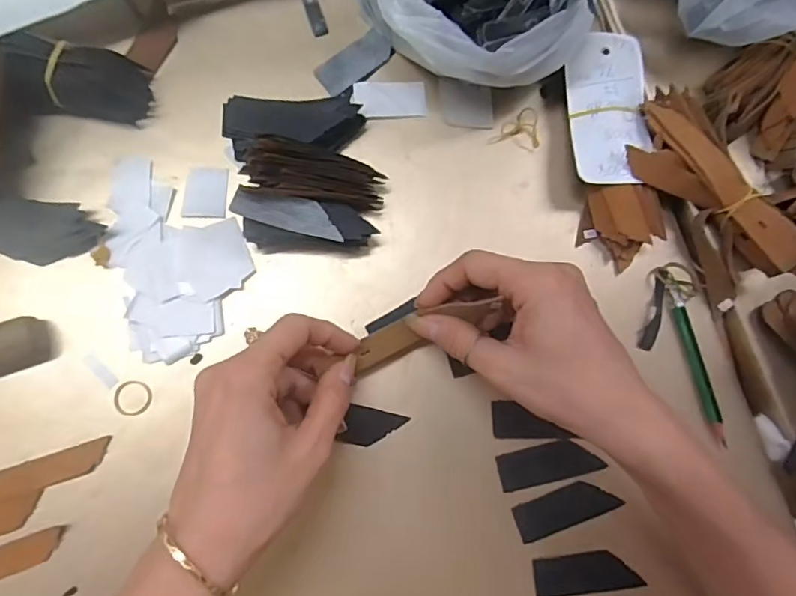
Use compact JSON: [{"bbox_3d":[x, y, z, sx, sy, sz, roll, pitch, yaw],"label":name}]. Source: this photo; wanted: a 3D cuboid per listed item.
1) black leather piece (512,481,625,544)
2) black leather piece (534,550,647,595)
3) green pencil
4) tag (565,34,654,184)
[{"bbox_3d":[0.103,0.127,0.322,0.065,0.004,0.024,-16,83,-7],"label":"black leather piece"},{"bbox_3d":[0.112,0.163,0.315,0.062,0.004,0.020,-4,82,-6],"label":"black leather piece"},{"bbox_3d":[0.191,0.049,0.338,0.008,0.011,0.088,-14,83,-7],"label":"green pencil"},{"bbox_3d":[0.135,-0.122,0.339,0.050,0.006,0.101,0,79,-1],"label":"tag"}]

